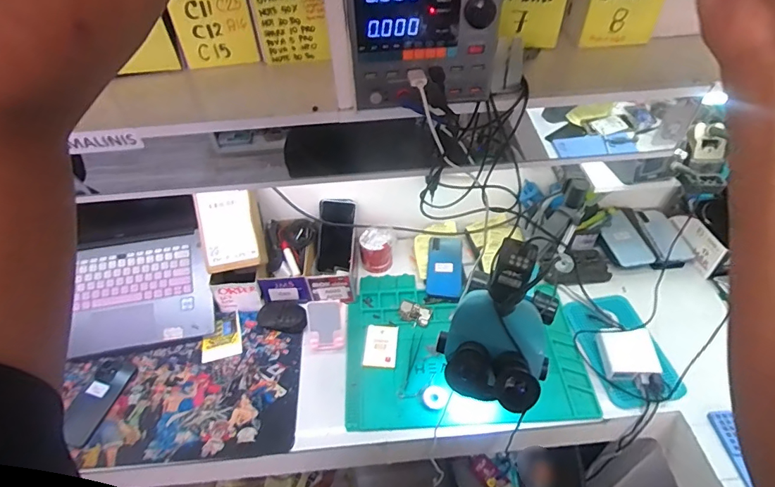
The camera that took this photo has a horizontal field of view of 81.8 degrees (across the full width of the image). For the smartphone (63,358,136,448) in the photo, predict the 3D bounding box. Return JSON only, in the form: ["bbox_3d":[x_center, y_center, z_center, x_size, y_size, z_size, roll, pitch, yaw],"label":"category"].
[{"bbox_3d":[-0.549,0.293,0.844,0.073,0.013,0.164,3,46,5],"label":"smartphone"}]

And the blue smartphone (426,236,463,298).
[{"bbox_3d":[0.131,0.051,1.019,0.077,0.008,0.164,2,48,9],"label":"blue smartphone"}]

